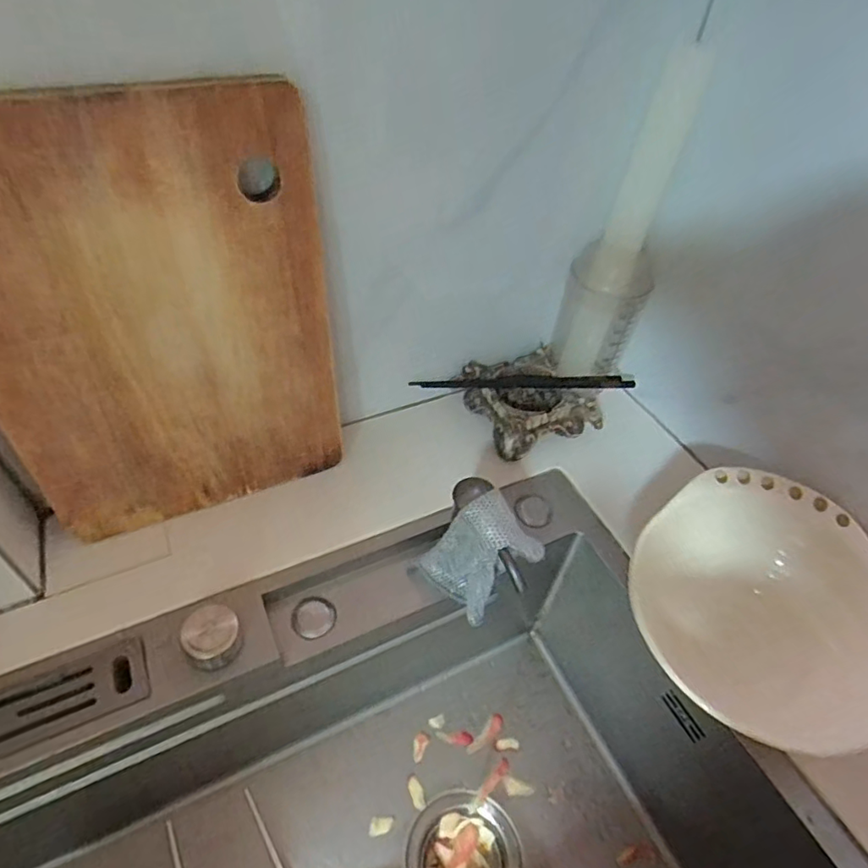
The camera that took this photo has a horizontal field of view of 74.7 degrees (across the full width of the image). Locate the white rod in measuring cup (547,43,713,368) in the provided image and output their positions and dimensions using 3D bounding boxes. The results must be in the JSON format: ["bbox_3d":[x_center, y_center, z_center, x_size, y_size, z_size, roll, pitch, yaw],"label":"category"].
[{"bbox_3d":[0.190,-0.188,0.572,0.082,0.317,0.070,17,48,9],"label":"white rod in measuring cup"}]

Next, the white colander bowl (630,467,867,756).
[{"bbox_3d":[0.269,0.146,0.472,0.199,0.094,0.212,3,47,-3],"label":"white colander bowl"}]

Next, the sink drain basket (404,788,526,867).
[{"bbox_3d":[0.029,0.422,0.562,0.107,0.041,0.110,-20,53,-23],"label":"sink drain basket"}]

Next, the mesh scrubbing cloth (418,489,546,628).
[{"bbox_3d":[0.043,0.102,0.506,0.068,0.122,0.092,-32,58,-30],"label":"mesh scrubbing cloth"}]

